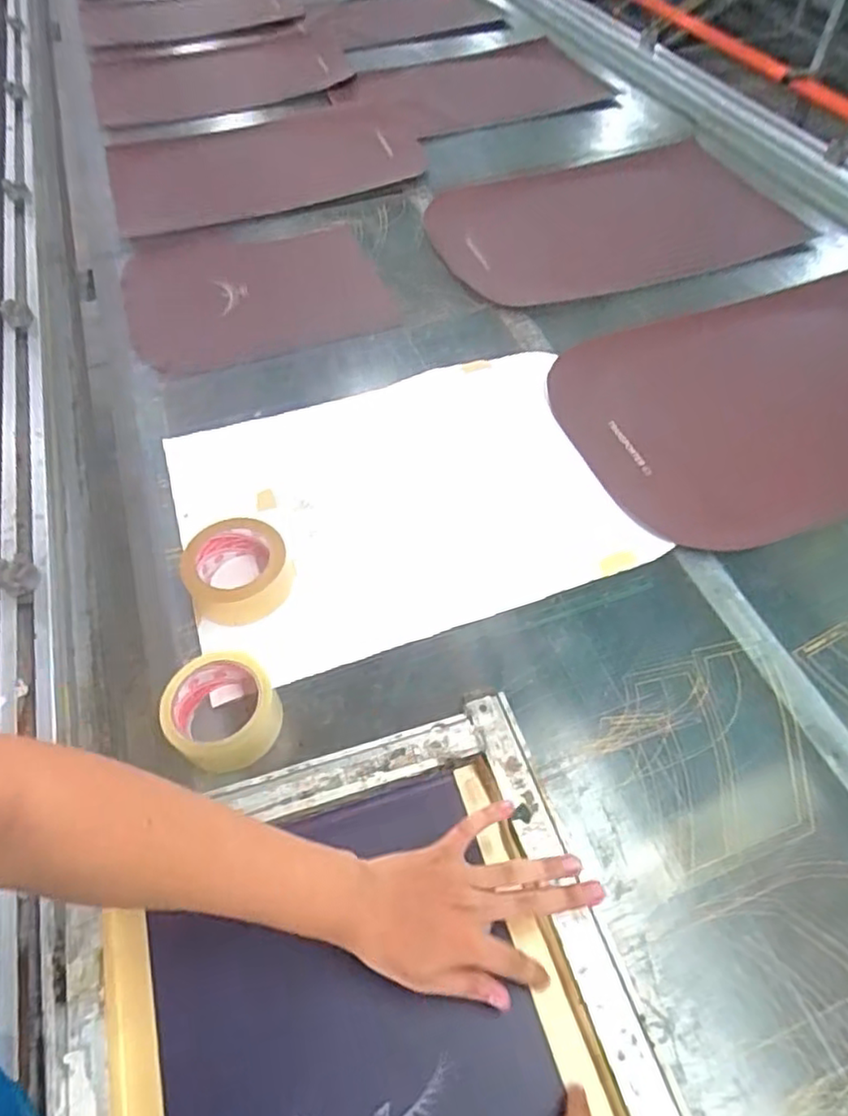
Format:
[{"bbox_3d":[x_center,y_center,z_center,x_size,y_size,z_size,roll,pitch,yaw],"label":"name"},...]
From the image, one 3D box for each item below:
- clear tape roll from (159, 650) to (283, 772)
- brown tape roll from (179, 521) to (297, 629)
[{"bbox_3d":[-0.187,0.146,0.609,0.099,0.062,0.095,-2,55,2],"label":"clear tape roll"},{"bbox_3d":[-0.199,0.014,0.699,0.107,0.046,0.106,-23,57,-12],"label":"brown tape roll"}]

